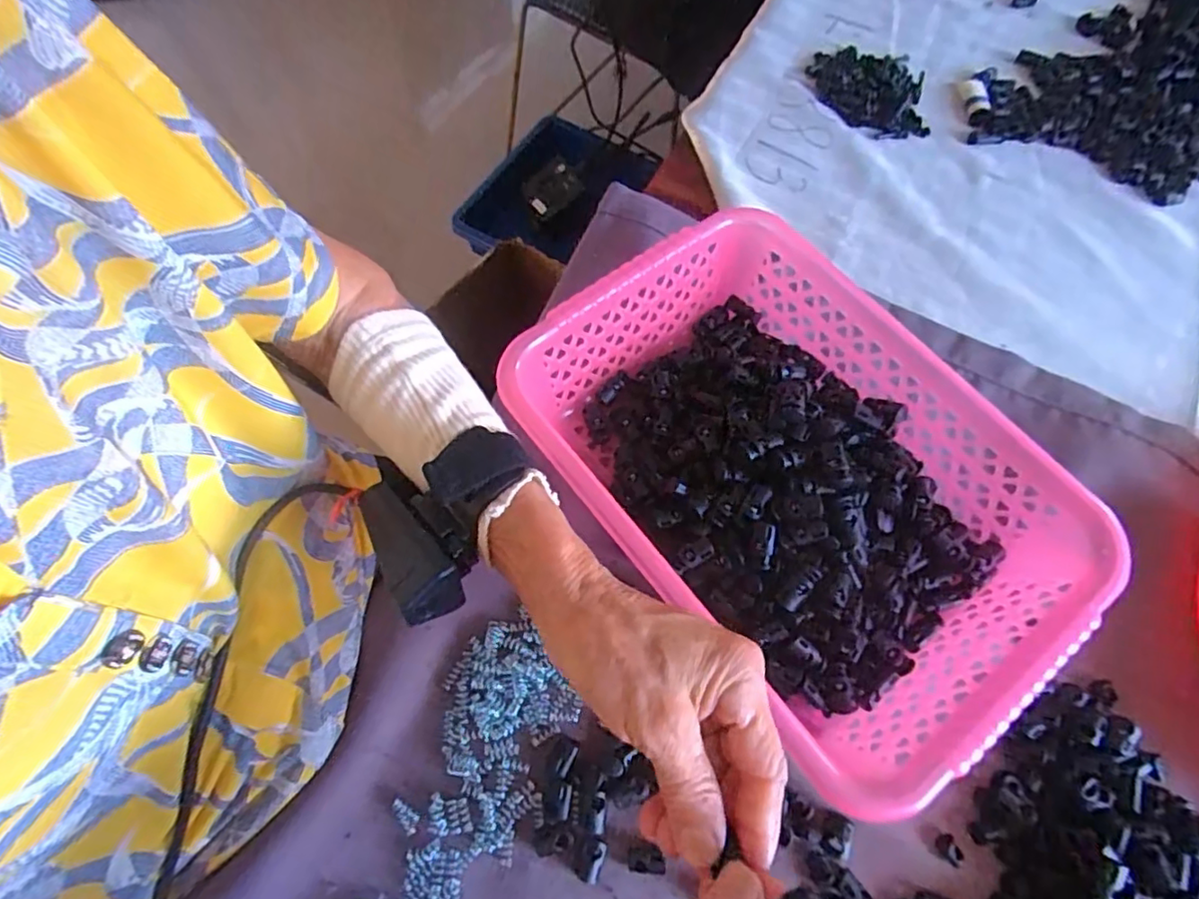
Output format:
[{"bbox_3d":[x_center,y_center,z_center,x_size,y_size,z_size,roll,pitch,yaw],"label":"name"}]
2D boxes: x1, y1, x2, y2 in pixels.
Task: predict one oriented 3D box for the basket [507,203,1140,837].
[{"bbox_3d":[0.108,0.018,0.364,0.213,0.080,0.302,-35,73,-14],"label":"basket"}]

